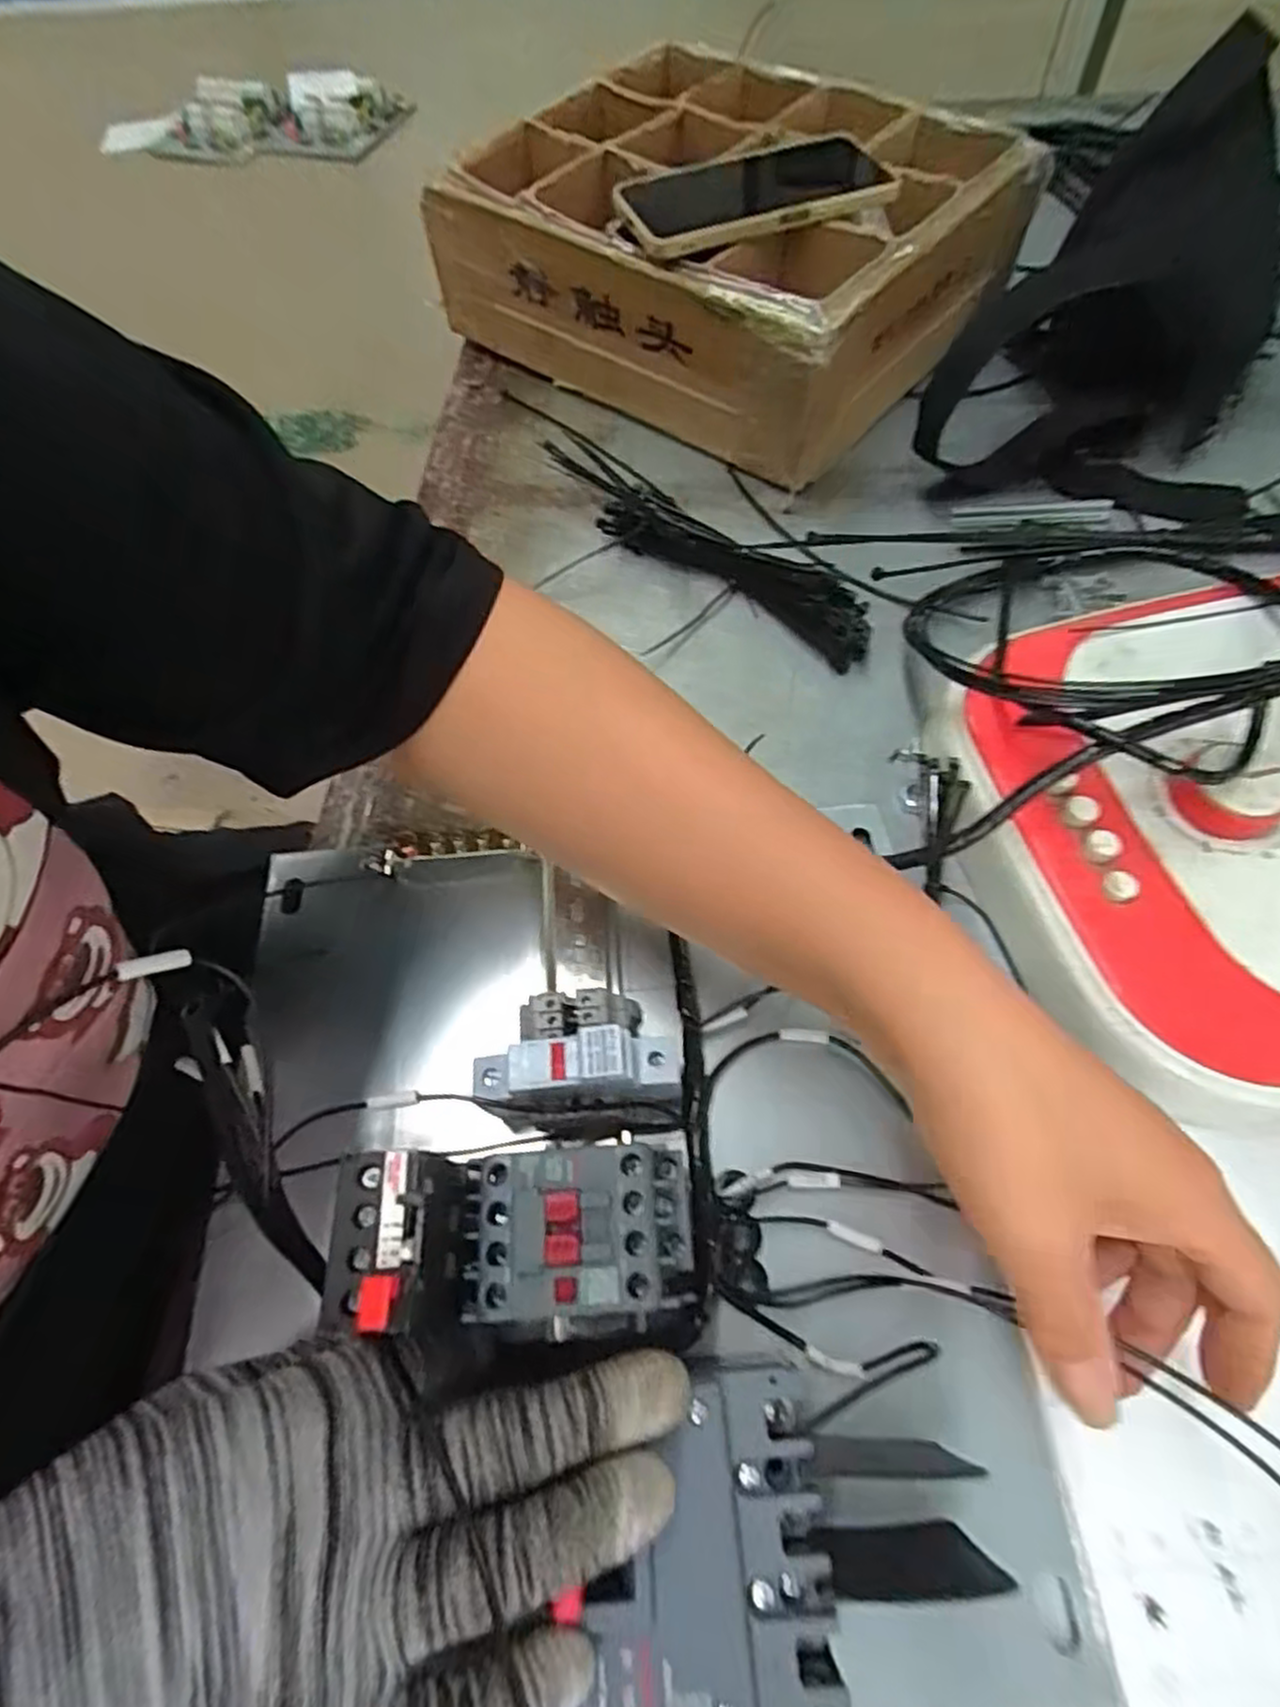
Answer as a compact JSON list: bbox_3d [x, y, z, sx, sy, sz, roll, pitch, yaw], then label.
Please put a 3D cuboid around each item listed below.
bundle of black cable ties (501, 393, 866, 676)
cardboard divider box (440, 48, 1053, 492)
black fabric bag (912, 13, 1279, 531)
[{"bbox_3d":[0.010,-0.219,0.487,0.055,0.025,0.329,-41,67,-17],"label":"bundle of black cable ties"},{"bbox_3d":[0.064,-0.457,0.564,0.342,0.115,0.287,33,69,19],"label":"cardboard divider box"},{"bbox_3d":[0.345,-0.382,0.505,0.199,0.150,0.332,24,66,15],"label":"black fabric bag"}]

